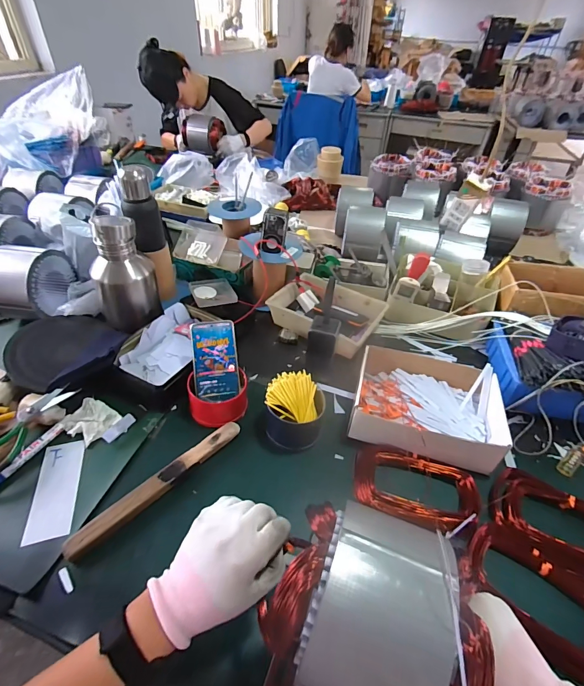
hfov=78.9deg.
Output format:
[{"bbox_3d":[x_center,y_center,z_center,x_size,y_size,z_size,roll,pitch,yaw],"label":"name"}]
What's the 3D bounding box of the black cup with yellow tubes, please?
[{"bbox_3d":[0.006,0.115,0.614,0.094,0.091,0.092,2,42,-2],"label":"black cup with yellow tubes"}]

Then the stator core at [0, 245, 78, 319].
[{"bbox_3d":[-0.572,-0.129,0.788,0.134,0.153,0.148,9,43,6],"label":"stator core"}]

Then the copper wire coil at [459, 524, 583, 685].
[{"bbox_3d":[0.311,0.315,0.449,0.177,0.024,0.114,28,48,25],"label":"copper wire coil"}]

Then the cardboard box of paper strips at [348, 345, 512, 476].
[{"bbox_3d":[0.239,0.105,0.641,0.243,0.064,0.201,14,44,12],"label":"cardboard box of paper strips"}]

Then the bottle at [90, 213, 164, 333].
[{"bbox_3d":[-0.339,-0.140,0.723,0.105,0.215,0.095,12,43,9],"label":"bottle"}]

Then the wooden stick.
[{"bbox_3d":[-0.189,0.203,0.526,0.274,0.012,0.031,-33,72,-35],"label":"wooden stick"}]

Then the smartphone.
[{"bbox_3d":[-0.136,0.031,0.637,0.076,0.013,0.142,-5,83,-11],"label":"smartphone"}]

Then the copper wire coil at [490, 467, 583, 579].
[{"bbox_3d":[0.391,0.260,0.512,0.182,0.026,0.118,20,45,17],"label":"copper wire coil"}]

